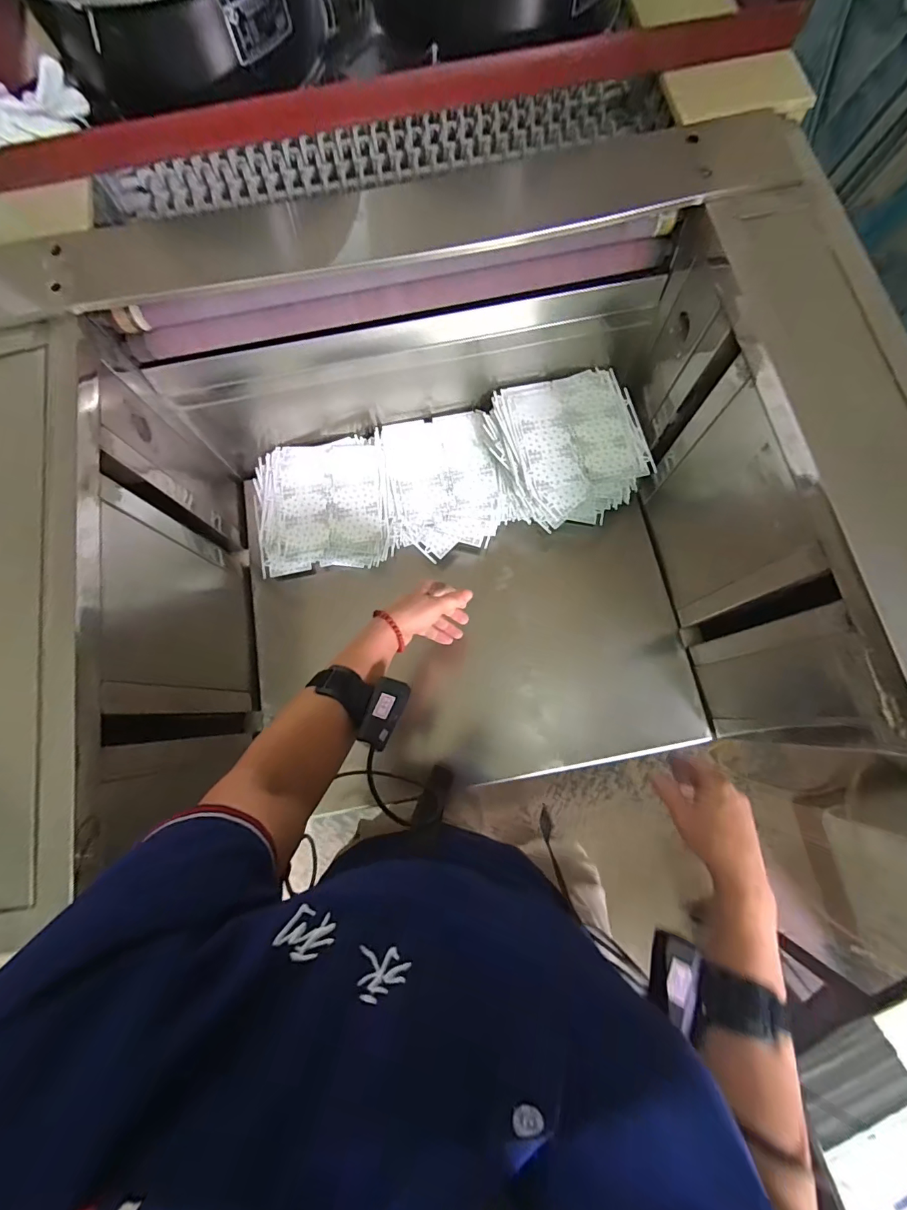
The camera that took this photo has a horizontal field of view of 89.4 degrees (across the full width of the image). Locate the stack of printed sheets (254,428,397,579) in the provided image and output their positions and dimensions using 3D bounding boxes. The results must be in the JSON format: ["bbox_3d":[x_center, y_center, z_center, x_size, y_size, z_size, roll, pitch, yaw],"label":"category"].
[{"bbox_3d":[-0.216,-0.170,0.775,0.225,0.064,0.210,-4,78,-1],"label":"stack of printed sheets"}]

